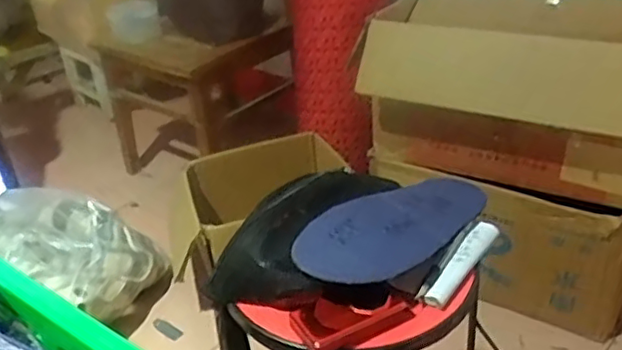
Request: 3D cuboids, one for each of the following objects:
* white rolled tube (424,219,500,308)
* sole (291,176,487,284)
[{"bbox_3d":[0.164,0.093,0.679,0.027,0.018,0.143,17,38,32],"label":"white rolled tube"},{"bbox_3d":[0.100,0.053,0.688,0.272,0.008,0.102,-17,42,-41],"label":"sole"}]

